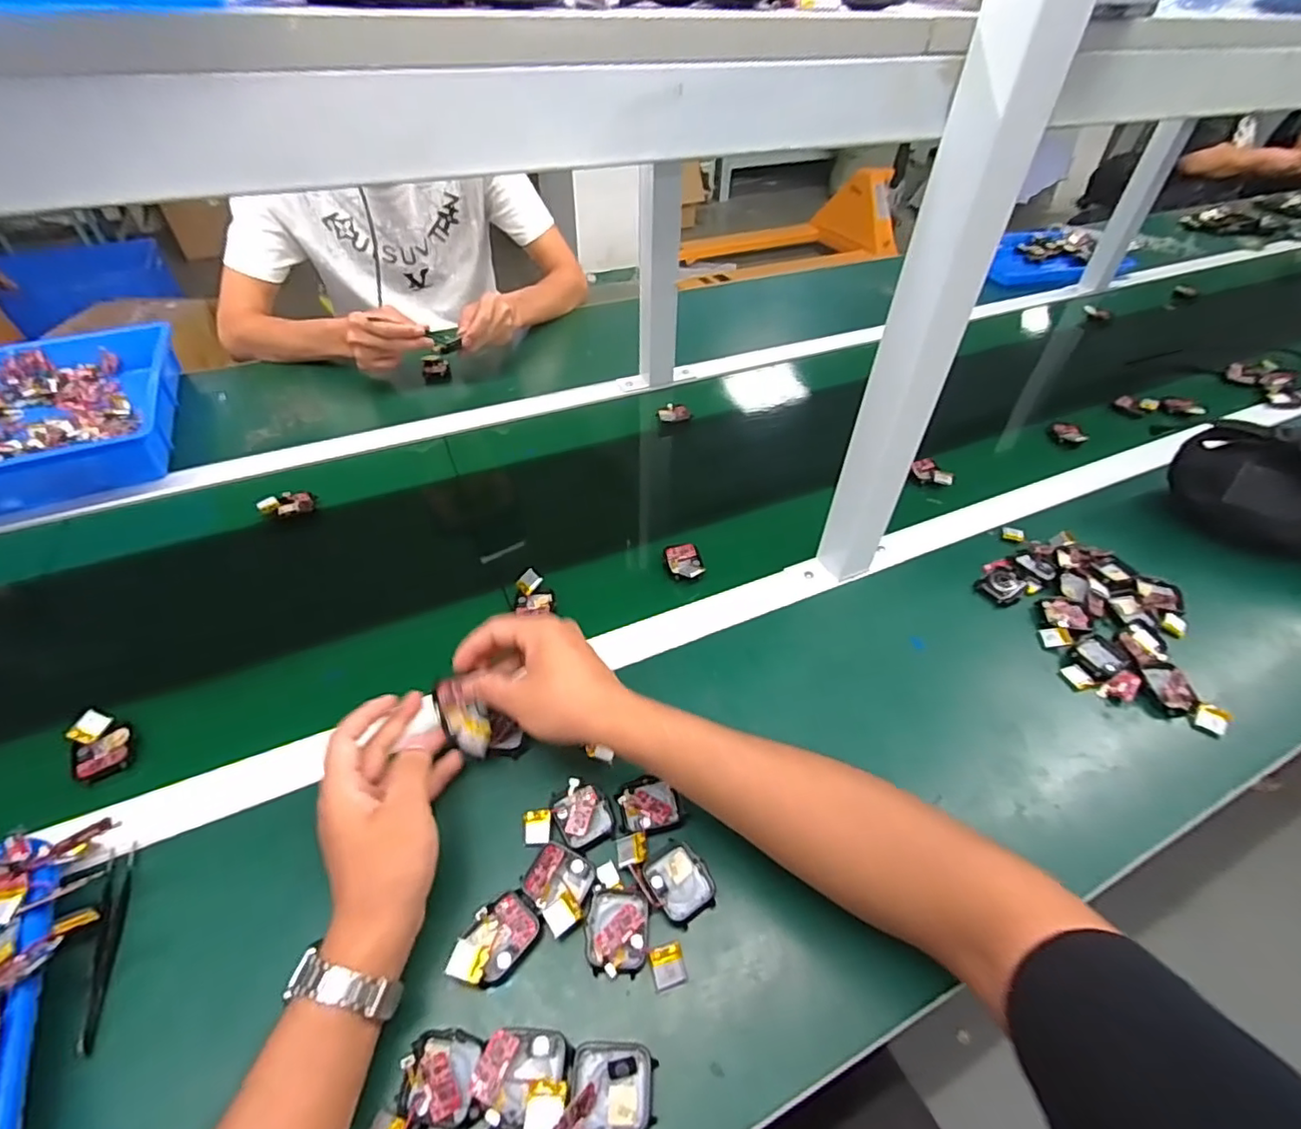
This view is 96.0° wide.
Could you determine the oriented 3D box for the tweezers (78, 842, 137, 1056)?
[{"bbox_3d":[-0.337,0.232,0.365,0.016,0.009,0.119,-19,49,-19],"label":"tweezers"}]

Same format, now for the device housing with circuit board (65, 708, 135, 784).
[{"bbox_3d":[-0.422,0.137,0.449,0.035,0.018,0.059,-27,52,-25],"label":"device housing with circuit board"}]

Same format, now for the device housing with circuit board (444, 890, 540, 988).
[{"bbox_3d":[-0.096,0.233,0.363,0.035,0.016,0.053,28,51,24],"label":"device housing with circuit board"}]

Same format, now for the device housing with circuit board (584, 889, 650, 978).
[{"bbox_3d":[-0.021,0.231,0.369,0.039,0.012,0.046,-4,46,-5],"label":"device housing with circuit board"}]

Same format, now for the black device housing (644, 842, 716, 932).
[{"bbox_3d":[0.020,0.212,0.391,0.039,0.008,0.045,-24,51,-23],"label":"black device housing"}]

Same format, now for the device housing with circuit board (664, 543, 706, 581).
[{"bbox_3d":[0.036,-0.003,0.604,0.038,0.011,0.057,-8,46,-9],"label":"device housing with circuit board"}]

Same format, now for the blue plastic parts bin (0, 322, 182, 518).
[{"bbox_3d":[-0.753,-0.198,0.746,0.248,0.054,0.353,-20,49,-20],"label":"blue plastic parts bin"}]

